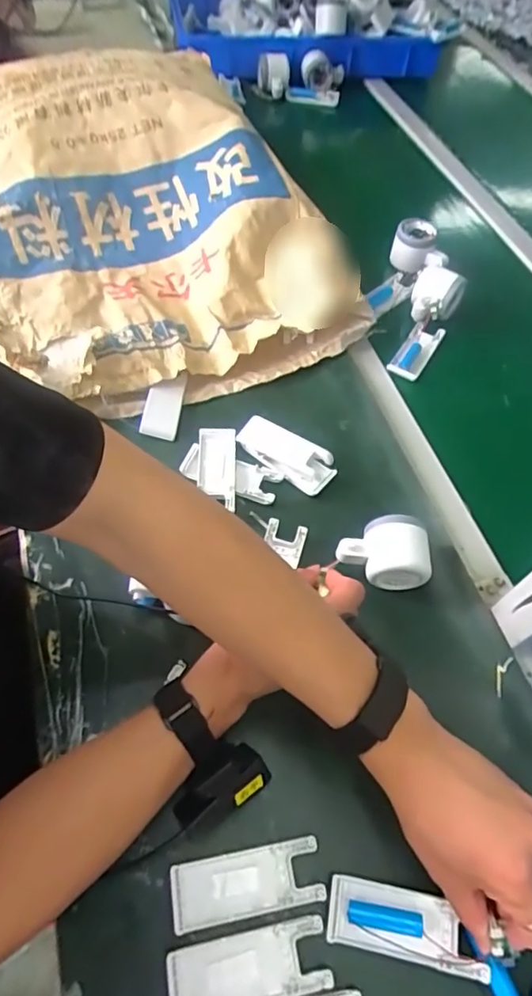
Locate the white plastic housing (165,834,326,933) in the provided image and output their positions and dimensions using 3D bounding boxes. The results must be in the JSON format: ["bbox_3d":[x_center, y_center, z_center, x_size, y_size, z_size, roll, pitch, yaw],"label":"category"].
[{"bbox_3d":[-0.014,0.271,0.383,0.103,0.008,0.039,-6,58,-9],"label":"white plastic housing"}]

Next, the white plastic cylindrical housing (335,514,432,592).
[{"bbox_3d":[0.107,0.048,0.502,0.078,0.050,0.053,10,57,1],"label":"white plastic cylindrical housing"}]

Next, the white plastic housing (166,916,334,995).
[{"bbox_3d":[-0.011,0.309,0.357,0.103,0.008,0.039,-8,58,-10],"label":"white plastic housing"}]

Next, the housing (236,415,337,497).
[{"bbox_3d":[0.023,-0.047,0.592,0.110,0.018,0.049,34,61,16],"label":"housing"}]

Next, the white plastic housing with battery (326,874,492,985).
[{"bbox_3d":[0.095,0.292,0.371,0.103,0.011,0.041,9,56,15],"label":"white plastic housing with battery"}]

